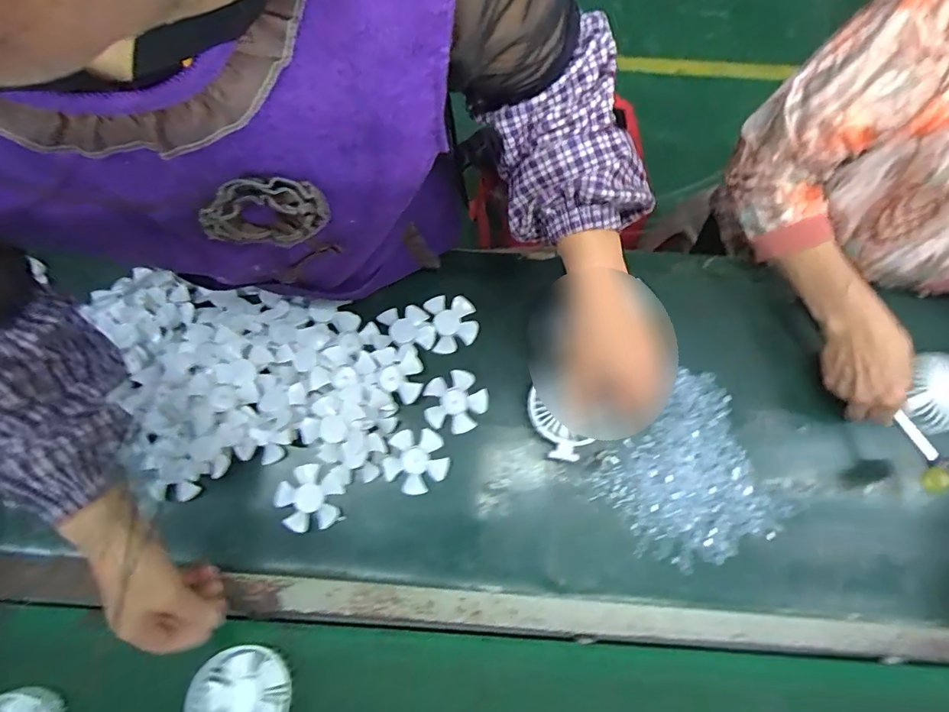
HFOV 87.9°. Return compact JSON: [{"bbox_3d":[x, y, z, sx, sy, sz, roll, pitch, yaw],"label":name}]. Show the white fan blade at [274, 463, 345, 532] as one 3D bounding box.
[{"bbox_3d":[-0.180,0.156,0.540,0.065,0.016,0.069,0,78,1],"label":"white fan blade"}]

